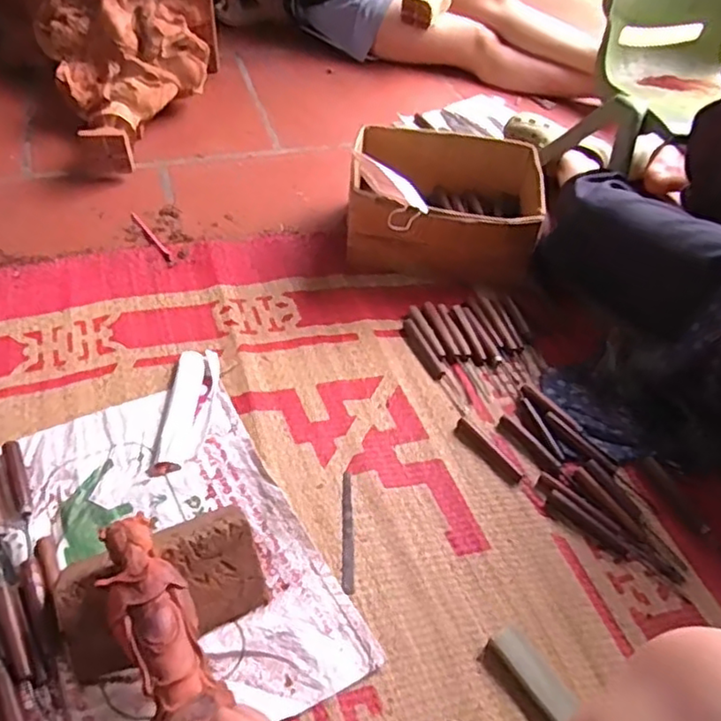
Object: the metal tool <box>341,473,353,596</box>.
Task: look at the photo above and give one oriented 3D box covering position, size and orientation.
[{"bbox_3d":[-0.017,0.214,0.803,0.013,0.004,0.162,2,49,-4],"label":"metal tool"}]

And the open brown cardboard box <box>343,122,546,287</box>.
[{"bbox_3d":[0.148,-0.278,1.140,0.327,0.168,0.275,7,49,-1],"label":"open brown cardboard box"}]

